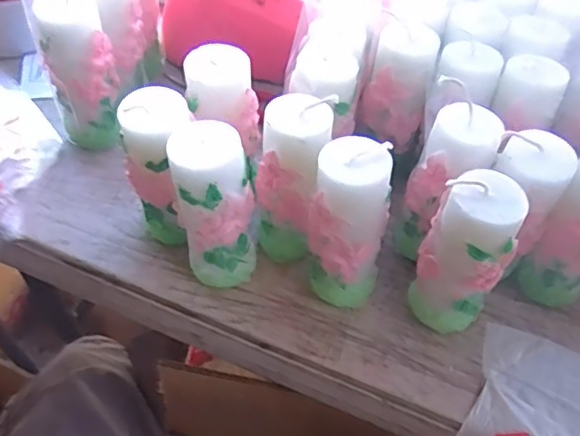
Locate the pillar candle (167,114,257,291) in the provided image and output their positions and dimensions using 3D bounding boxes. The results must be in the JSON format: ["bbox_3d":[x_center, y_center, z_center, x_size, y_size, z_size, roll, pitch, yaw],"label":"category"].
[{"bbox_3d":[-0.043,-0.006,0.332,0.040,0.097,0.045,-7,55,-11],"label":"pillar candle"}]

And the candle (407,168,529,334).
[{"bbox_3d":[0.095,0.023,0.320,0.044,0.101,0.035,39,59,21],"label":"candle"}]

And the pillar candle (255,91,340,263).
[{"bbox_3d":[0.000,-0.022,0.343,0.035,0.101,0.041,13,53,4],"label":"pillar candle"}]

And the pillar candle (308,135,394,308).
[{"bbox_3d":[0.033,0.005,0.329,0.044,0.097,0.044,12,53,3],"label":"pillar candle"}]

